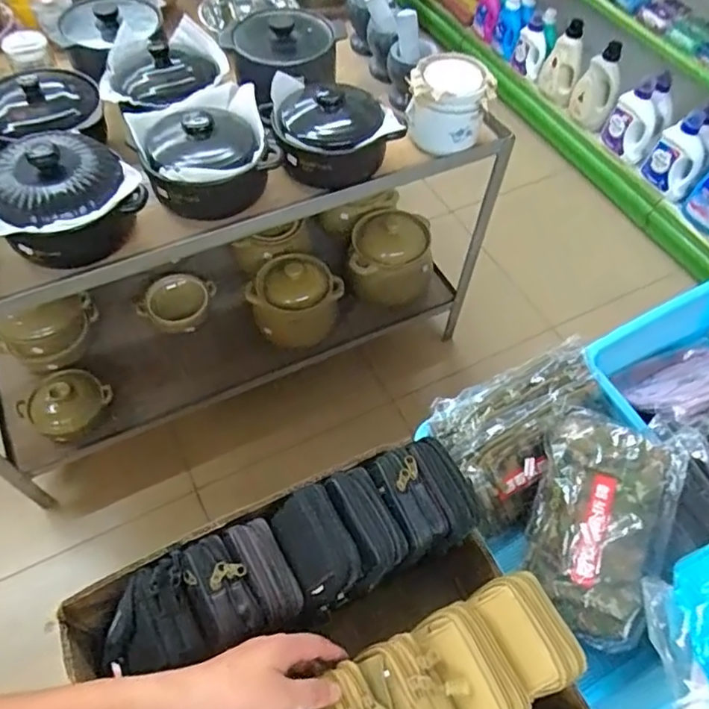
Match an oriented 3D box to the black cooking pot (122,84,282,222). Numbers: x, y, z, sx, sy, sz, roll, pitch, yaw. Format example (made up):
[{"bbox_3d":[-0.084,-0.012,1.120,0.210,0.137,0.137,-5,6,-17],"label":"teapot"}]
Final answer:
[{"bbox_3d":[-0.272,-0.376,1.077,0.239,0.124,0.230,-20,60,-16],"label":"black cooking pot"}]

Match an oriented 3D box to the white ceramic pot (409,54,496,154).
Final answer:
[{"bbox_3d":[0.190,-0.505,1.168,0.156,0.124,0.158,1,57,-2],"label":"white ceramic pot"}]

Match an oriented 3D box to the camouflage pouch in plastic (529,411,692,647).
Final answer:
[{"bbox_3d":[0.285,0.198,0.686,0.152,0.038,0.257,12,81,33],"label":"camouflage pouch in plastic"}]

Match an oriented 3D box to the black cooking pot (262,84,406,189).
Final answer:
[{"bbox_3d":[-0.039,-0.439,1.118,0.251,0.143,0.177,-8,57,-8],"label":"black cooking pot"}]

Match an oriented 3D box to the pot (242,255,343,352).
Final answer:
[{"bbox_3d":[-0.160,-0.159,1.523,0.225,0.168,0.222,1,57,-2],"label":"pot"}]

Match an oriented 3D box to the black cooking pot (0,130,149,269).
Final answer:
[{"bbox_3d":[-0.483,-0.265,0.972,0.240,0.140,0.201,-22,60,-17],"label":"black cooking pot"}]

